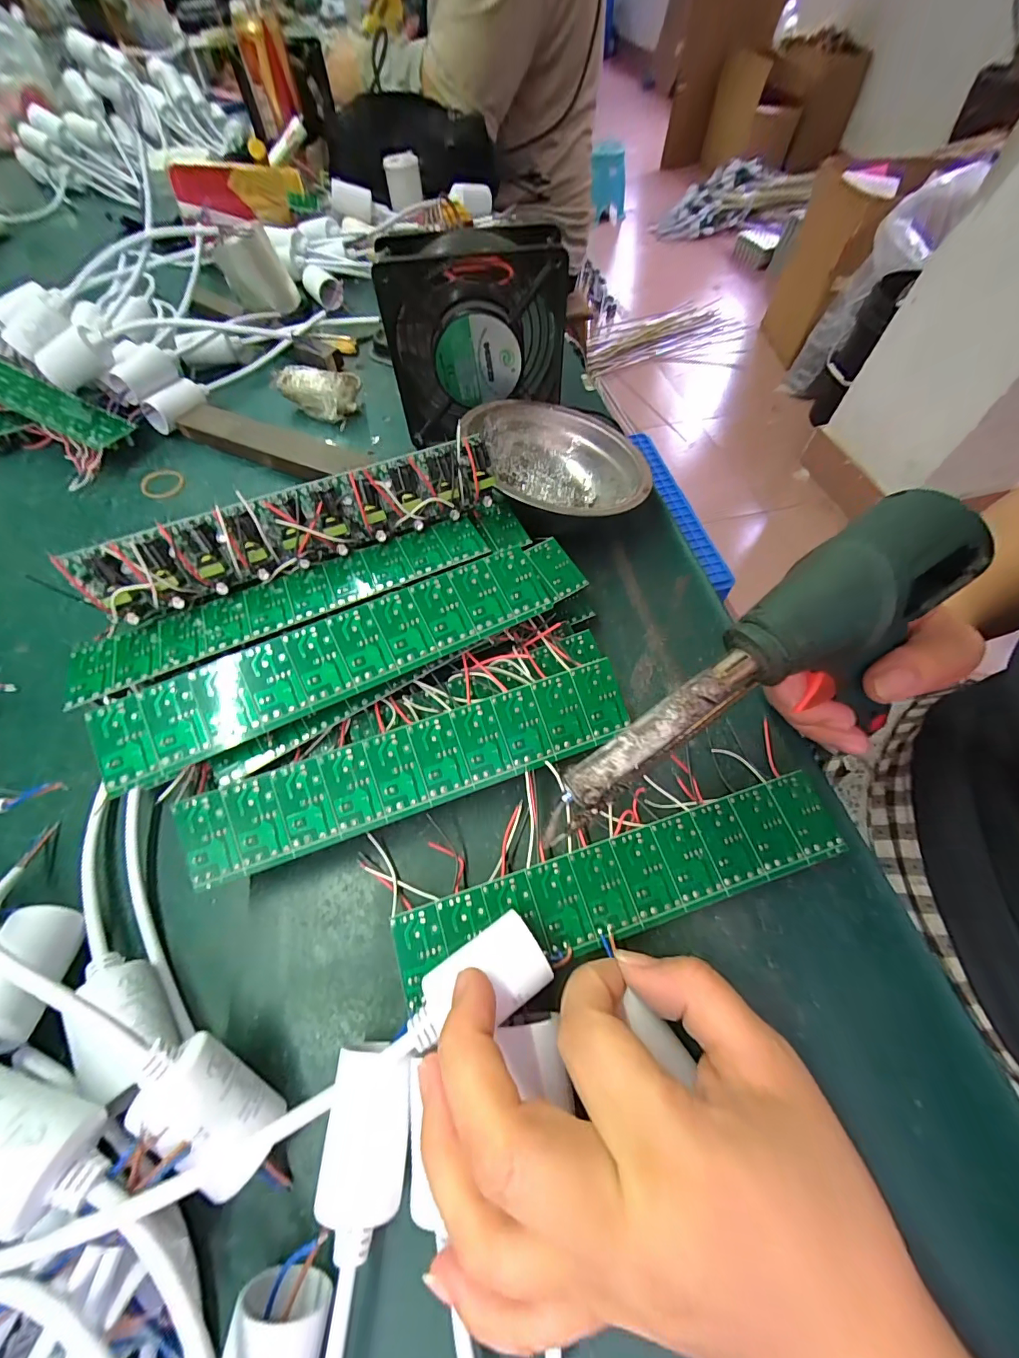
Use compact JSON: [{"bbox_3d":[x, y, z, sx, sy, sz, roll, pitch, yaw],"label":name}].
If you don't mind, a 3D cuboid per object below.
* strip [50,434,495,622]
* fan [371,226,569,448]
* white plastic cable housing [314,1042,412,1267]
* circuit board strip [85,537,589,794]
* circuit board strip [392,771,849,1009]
[{"bbox_3d":[-0.104,-0.076,0.224,0.199,0.032,0.026,-23,63,-10],"label":"strip"},{"bbox_3d":[-0.022,-0.241,0.324,0.121,0.120,0.046,-7,61,-2],"label":"fan"},{"bbox_3d":[-0.049,0.164,0.159,0.027,0.032,0.051,4,62,4],"label":"white plastic cable housing"},{"bbox_3d":[-0.065,-0.015,0.217,0.229,0.020,0.044,-26,80,-14],"label":"circuit board strip"},{"bbox_3d":[0.052,0.092,0.204,0.201,0.016,0.037,-16,62,-7],"label":"circuit board strip"}]

